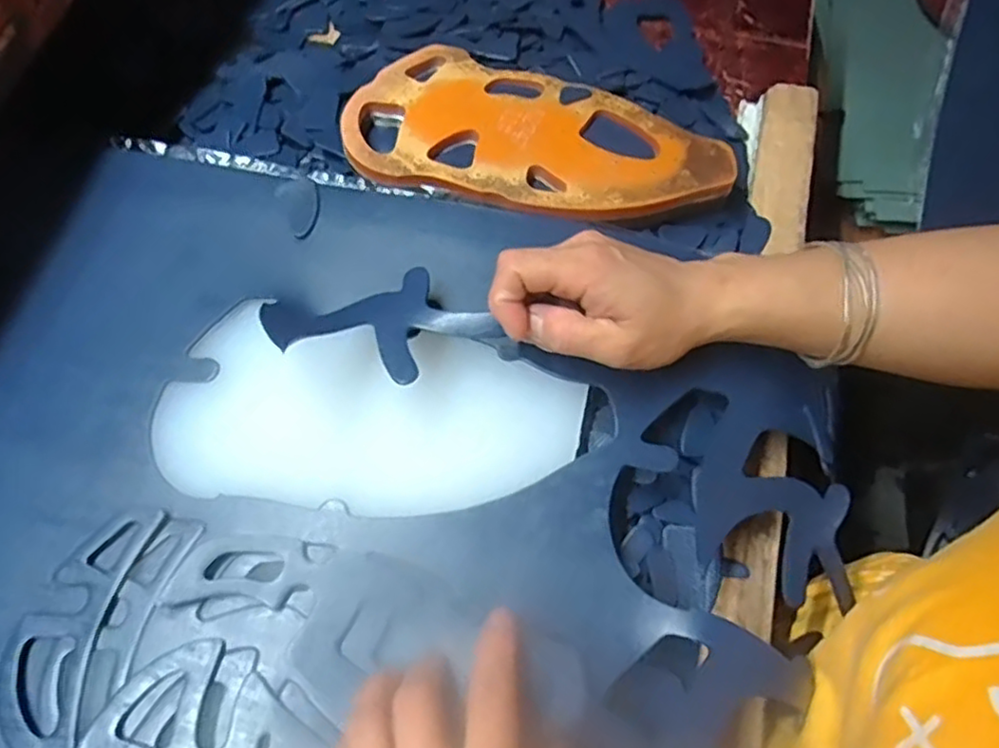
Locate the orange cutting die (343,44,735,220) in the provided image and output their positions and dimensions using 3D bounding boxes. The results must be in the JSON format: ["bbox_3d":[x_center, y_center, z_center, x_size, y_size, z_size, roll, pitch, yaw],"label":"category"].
[{"bbox_3d":[0.025,-0.147,0.410,0.229,0.013,0.115,12,65,3],"label":"orange cutting die"}]

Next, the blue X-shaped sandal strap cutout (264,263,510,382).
[{"bbox_3d":[-0.065,-0.027,0.338,0.128,0.015,0.064,4,62,17],"label":"blue X-shaped sandal strap cutout"}]

